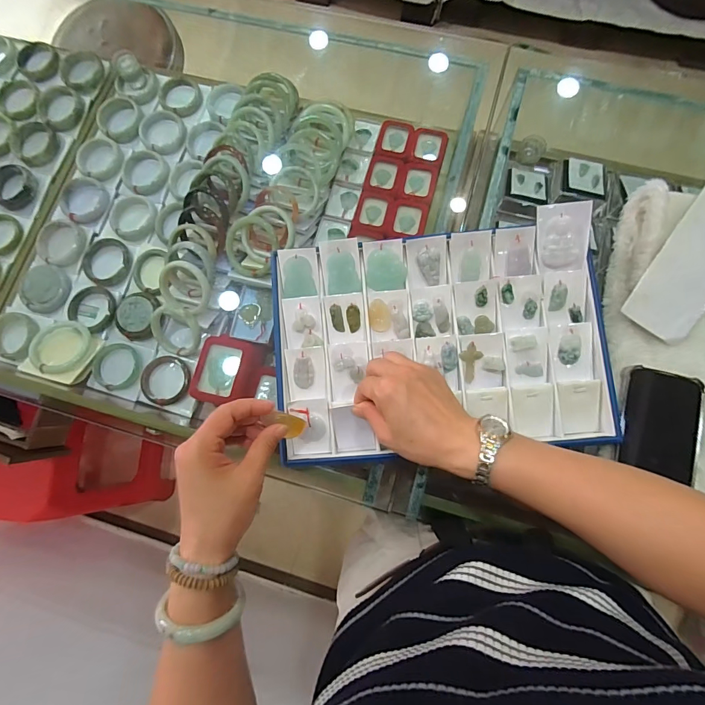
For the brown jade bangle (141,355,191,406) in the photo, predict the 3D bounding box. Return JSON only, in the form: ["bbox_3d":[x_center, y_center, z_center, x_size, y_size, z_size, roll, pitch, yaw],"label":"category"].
[{"bbox_3d":[-0.257,0.038,0.539,0.069,0.008,0.068,0,83,3],"label":"brown jade bangle"}]

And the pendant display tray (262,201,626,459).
[{"bbox_3d":[0.090,-0.013,0.425,0.340,0.029,0.236,-6,82,2],"label":"pendant display tray"}]

